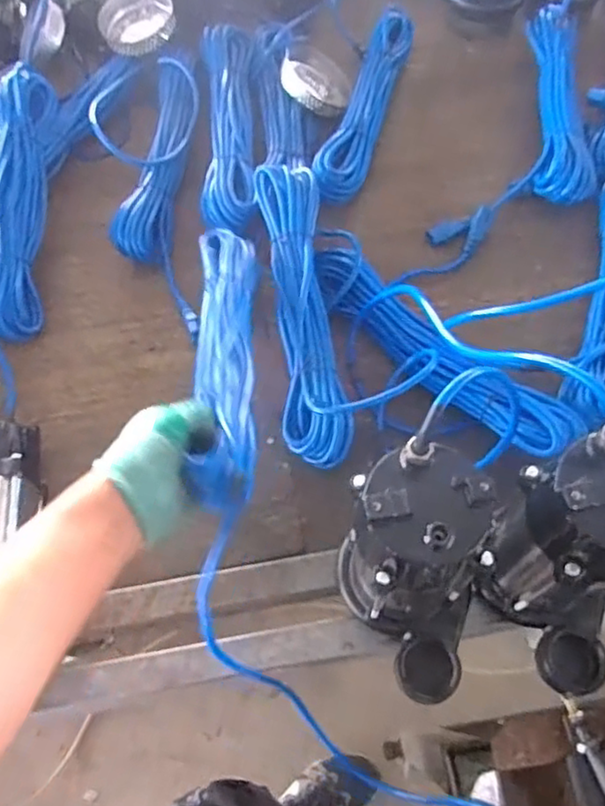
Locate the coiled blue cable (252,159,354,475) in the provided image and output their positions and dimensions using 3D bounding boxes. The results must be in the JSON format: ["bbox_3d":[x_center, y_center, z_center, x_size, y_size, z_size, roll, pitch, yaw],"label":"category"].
[{"bbox_3d":[-0.001,-0.105,0.713,0.073,0.071,0.351,-7,67,-1],"label":"coiled blue cable"}]

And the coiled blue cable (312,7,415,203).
[{"bbox_3d":[0.084,-0.409,0.871,0.065,0.045,0.367,15,65,9],"label":"coiled blue cable"}]

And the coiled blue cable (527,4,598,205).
[{"bbox_3d":[0.349,-0.416,0.863,0.077,0.038,0.342,5,64,4],"label":"coiled blue cable"}]

